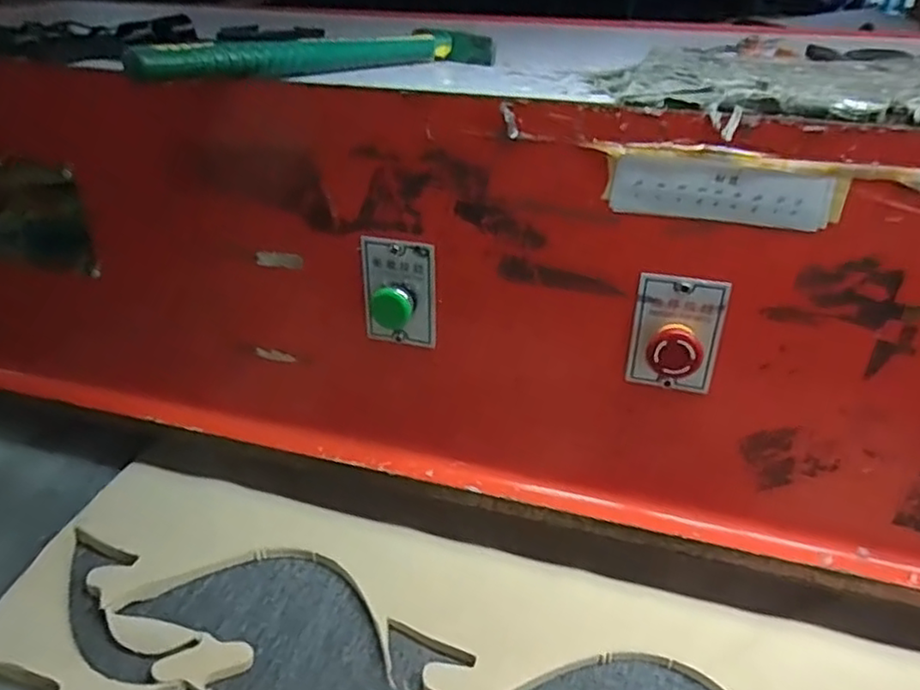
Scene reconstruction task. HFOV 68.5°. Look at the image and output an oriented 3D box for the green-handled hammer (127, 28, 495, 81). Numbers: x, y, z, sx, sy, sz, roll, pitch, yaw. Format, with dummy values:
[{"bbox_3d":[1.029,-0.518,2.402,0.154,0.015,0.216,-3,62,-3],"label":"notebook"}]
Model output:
[{"bbox_3d":[-0.103,-0.228,0.531,0.289,0.027,0.041,-20,33,-30],"label":"green-handled hammer"}]

